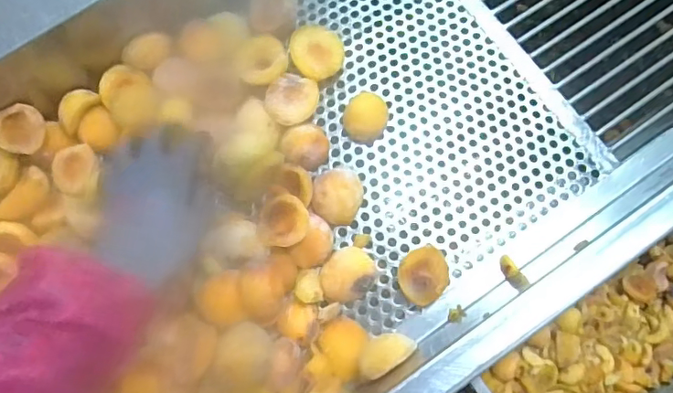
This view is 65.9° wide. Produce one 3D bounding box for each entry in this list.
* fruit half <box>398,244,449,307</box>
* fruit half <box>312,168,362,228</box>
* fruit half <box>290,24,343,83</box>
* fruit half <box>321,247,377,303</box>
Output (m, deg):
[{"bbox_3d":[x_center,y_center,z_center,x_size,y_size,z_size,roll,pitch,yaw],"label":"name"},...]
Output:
[{"bbox_3d":[0.091,0.081,0.538,0.052,0.022,0.055,-26,89,9],"label":"fruit half"},{"bbox_3d":[0.001,-0.001,0.561,0.051,0.028,0.055,15,76,3],"label":"fruit half"},{"bbox_3d":[-0.021,-0.163,0.595,0.059,0.037,0.068,-7,76,-3],"label":"fruit half"},{"bbox_3d":[0.012,0.082,0.545,0.054,0.020,0.058,0,76,-1],"label":"fruit half"}]

